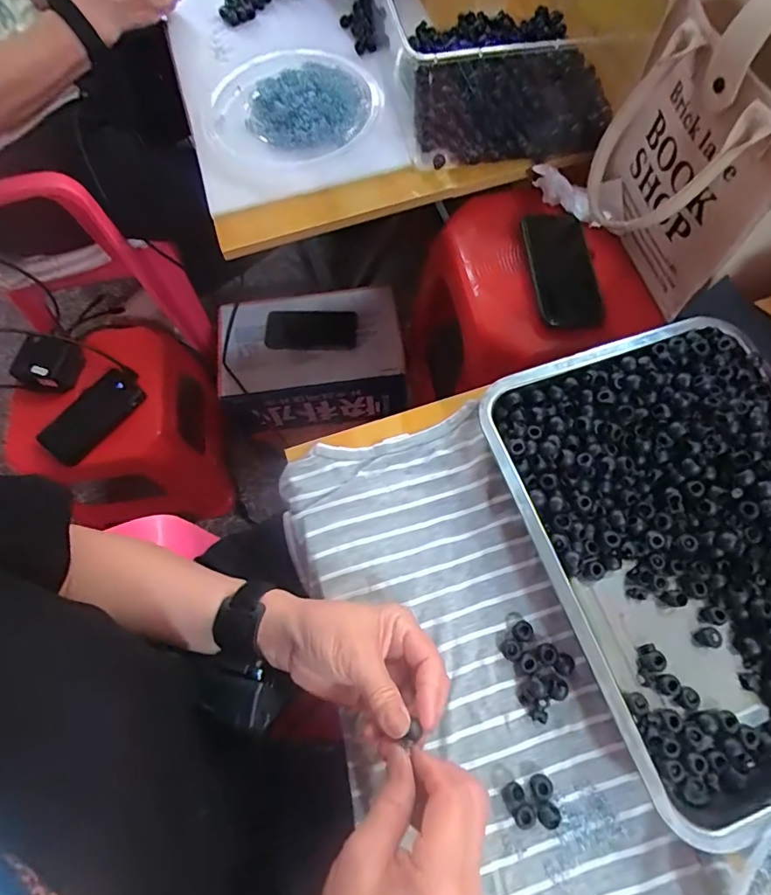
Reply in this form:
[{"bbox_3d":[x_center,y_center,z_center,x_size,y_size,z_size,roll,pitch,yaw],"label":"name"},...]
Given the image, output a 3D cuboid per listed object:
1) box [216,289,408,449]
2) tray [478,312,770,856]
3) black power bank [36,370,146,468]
[{"bbox_3d":[-0.138,-0.169,0.941,0.330,0.139,0.201,-14,69,-3],"label":"box"},{"bbox_3d":[0.241,0.069,0.385,0.240,0.048,0.341,-19,70,-5],"label":"tray"},{"bbox_3d":[-0.446,-0.048,0.759,0.075,0.024,0.154,34,74,14],"label":"black power bank"}]

